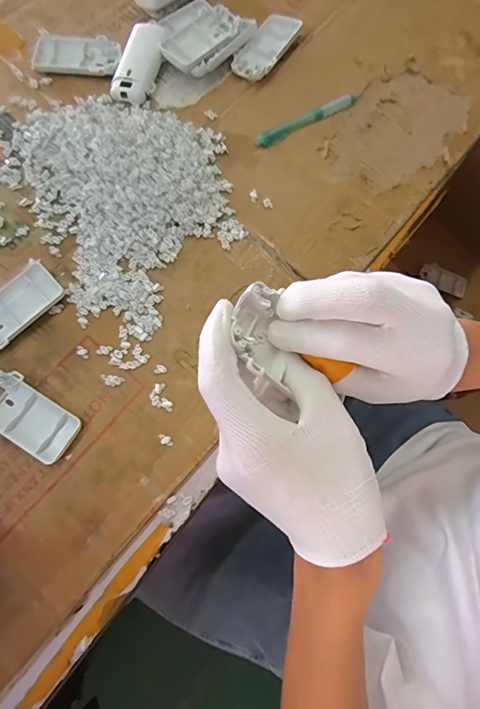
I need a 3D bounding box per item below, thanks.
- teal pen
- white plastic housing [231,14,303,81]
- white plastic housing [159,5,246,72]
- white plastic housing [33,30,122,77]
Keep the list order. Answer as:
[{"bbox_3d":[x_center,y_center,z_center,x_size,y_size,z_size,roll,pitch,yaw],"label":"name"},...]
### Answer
[{"bbox_3d":[0.075,-0.259,0.457,0.129,0.010,0.016,-30,78,-8],"label":"teal pen"},{"bbox_3d":[0.028,-0.354,0.478,0.049,0.019,0.092,28,77,6],"label":"white plastic housing"},{"bbox_3d":[-0.042,-0.356,0.471,0.053,0.025,0.094,39,79,8],"label":"white plastic housing"},{"bbox_3d":[-0.185,-0.340,0.469,0.093,0.015,0.048,-1,76,-1],"label":"white plastic housing"}]

